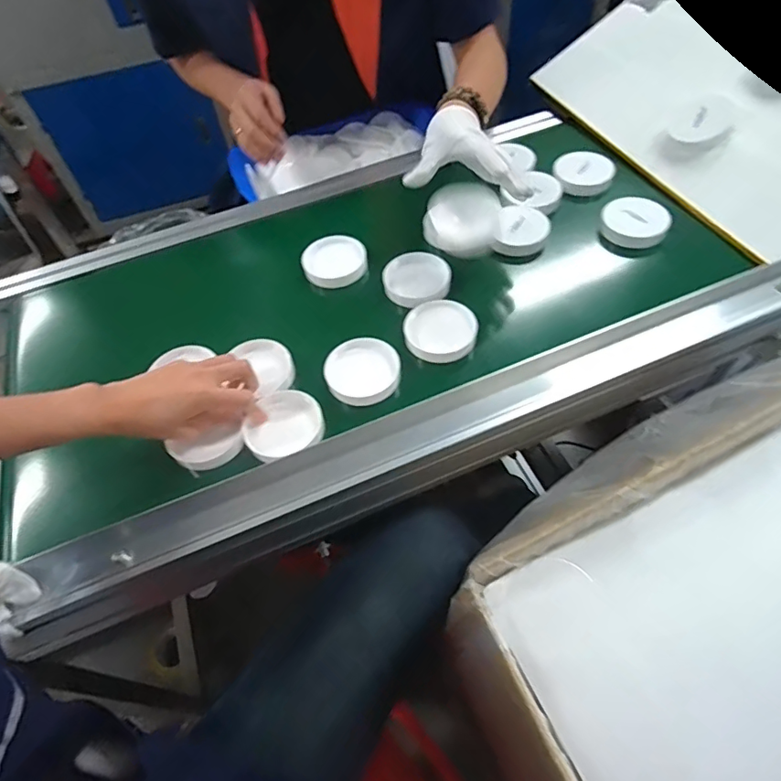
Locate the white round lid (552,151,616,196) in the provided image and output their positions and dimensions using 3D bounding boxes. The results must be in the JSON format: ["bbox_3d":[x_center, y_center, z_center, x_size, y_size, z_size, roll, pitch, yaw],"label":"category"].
[{"bbox_3d":[0.268,-0.301,0.702,0.076,0.015,0.089,-3,55,4],"label":"white round lid"}]

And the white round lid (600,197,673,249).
[{"bbox_3d":[0.309,-0.213,0.645,0.079,0.012,0.085,15,58,15],"label":"white round lid"}]

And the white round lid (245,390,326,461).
[{"bbox_3d":[-0.107,0.035,0.517,0.076,0.020,0.075,-3,55,4],"label":"white round lid"}]

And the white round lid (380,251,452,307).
[{"bbox_3d":[0.033,-0.135,0.618,0.080,0.020,0.083,-3,55,4],"label":"white round lid"}]

